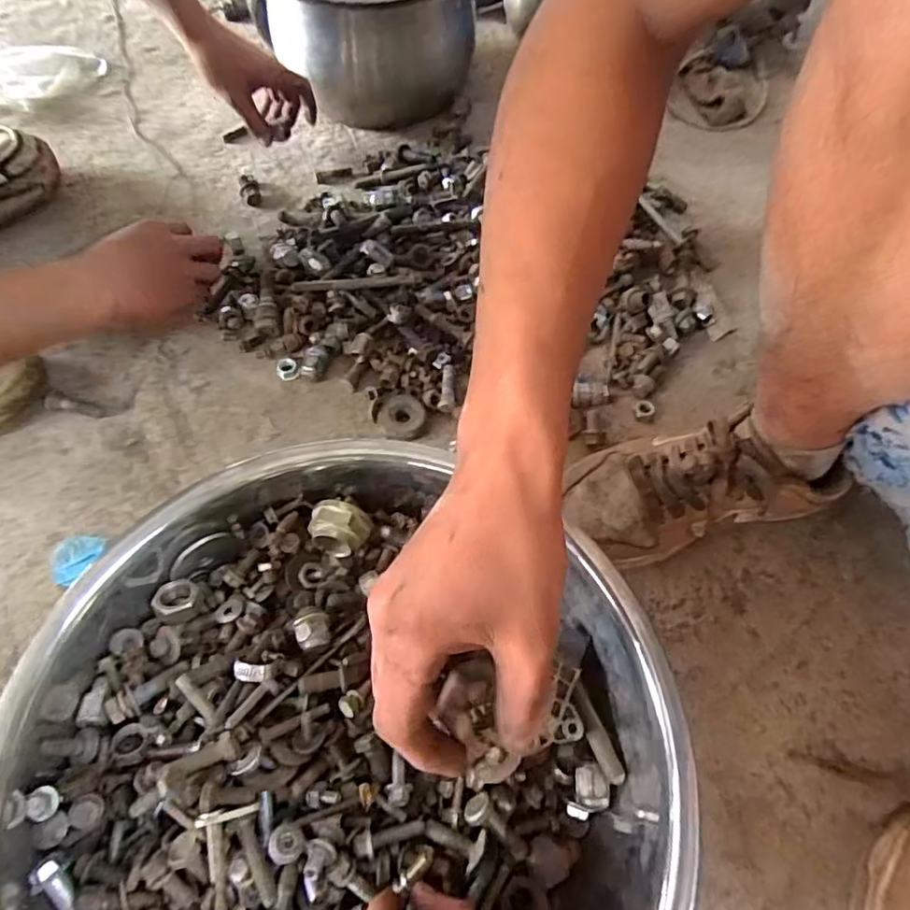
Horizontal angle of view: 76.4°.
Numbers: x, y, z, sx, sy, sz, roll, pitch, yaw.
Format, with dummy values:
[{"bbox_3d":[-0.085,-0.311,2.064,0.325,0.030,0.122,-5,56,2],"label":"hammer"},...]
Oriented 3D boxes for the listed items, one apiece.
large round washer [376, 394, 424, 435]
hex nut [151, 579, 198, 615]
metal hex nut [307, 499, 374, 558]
[{"bbox_3d":[-0.050,-0.036,0.528,0.043,0.009,0.038,-15,75,-10],"label":"large round washer"},{"bbox_3d":[-0.176,0.089,0.363,0.026,0.006,0.025,-32,50,-31],"label":"hex nut"},{"bbox_3d":[-0.076,0.052,0.388,0.038,0.039,0.026,13,60,4],"label":"metal hex nut"}]

